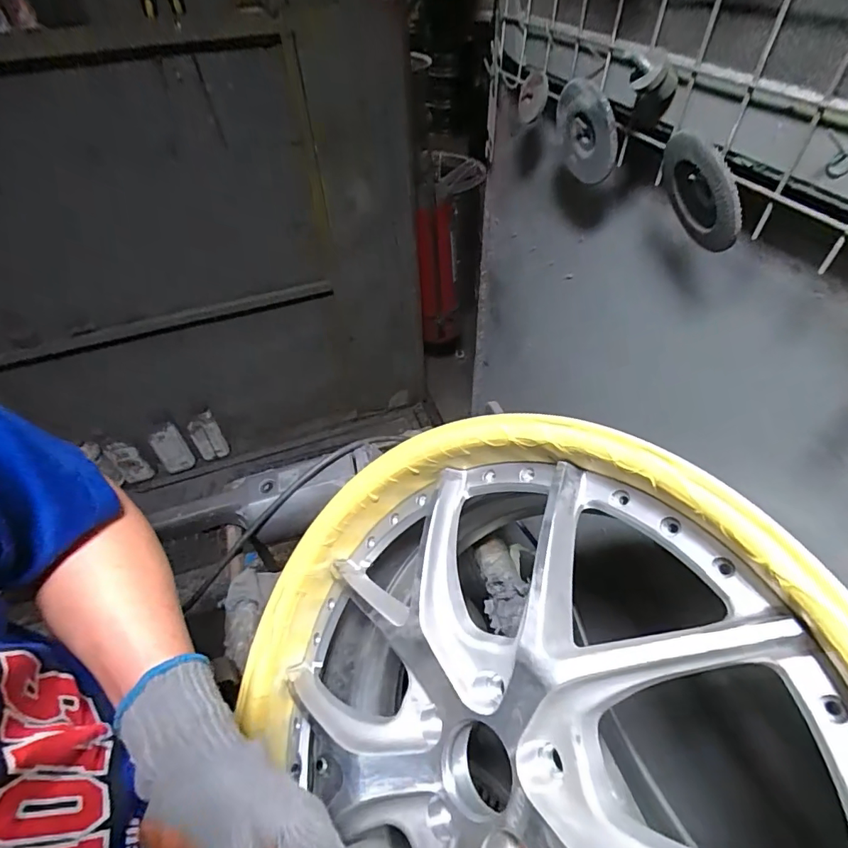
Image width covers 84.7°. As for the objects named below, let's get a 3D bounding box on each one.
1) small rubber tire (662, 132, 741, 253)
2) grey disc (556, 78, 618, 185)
[{"bbox_3d":[0.226,-0.193,0.388,0.010,0.088,0.102,-24,40,12],"label":"small rubber tire"},{"bbox_3d":[0.176,-0.315,0.503,0.023,0.093,0.111,-27,44,0],"label":"grey disc"}]

